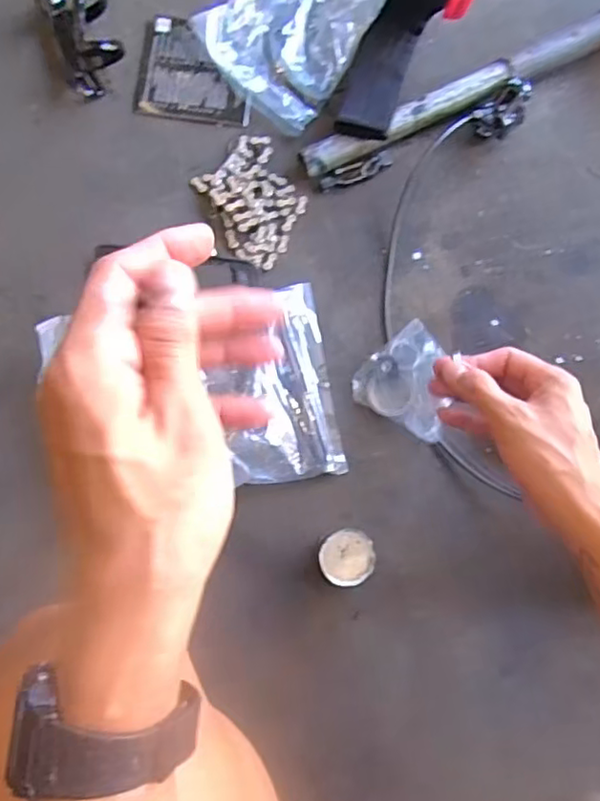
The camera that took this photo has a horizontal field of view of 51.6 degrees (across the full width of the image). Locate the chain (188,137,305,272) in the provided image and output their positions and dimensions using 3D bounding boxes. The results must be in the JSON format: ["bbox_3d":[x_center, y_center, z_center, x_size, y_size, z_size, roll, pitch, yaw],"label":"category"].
[{"bbox_3d":[-0.049,-0.222,0.689,0.097,0.016,0.134,-32,85,-8],"label":"chain"}]

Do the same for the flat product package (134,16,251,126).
[{"bbox_3d":[-0.119,-0.381,0.718,0.129,0.006,0.119,7,84,0],"label":"flat product package"}]

